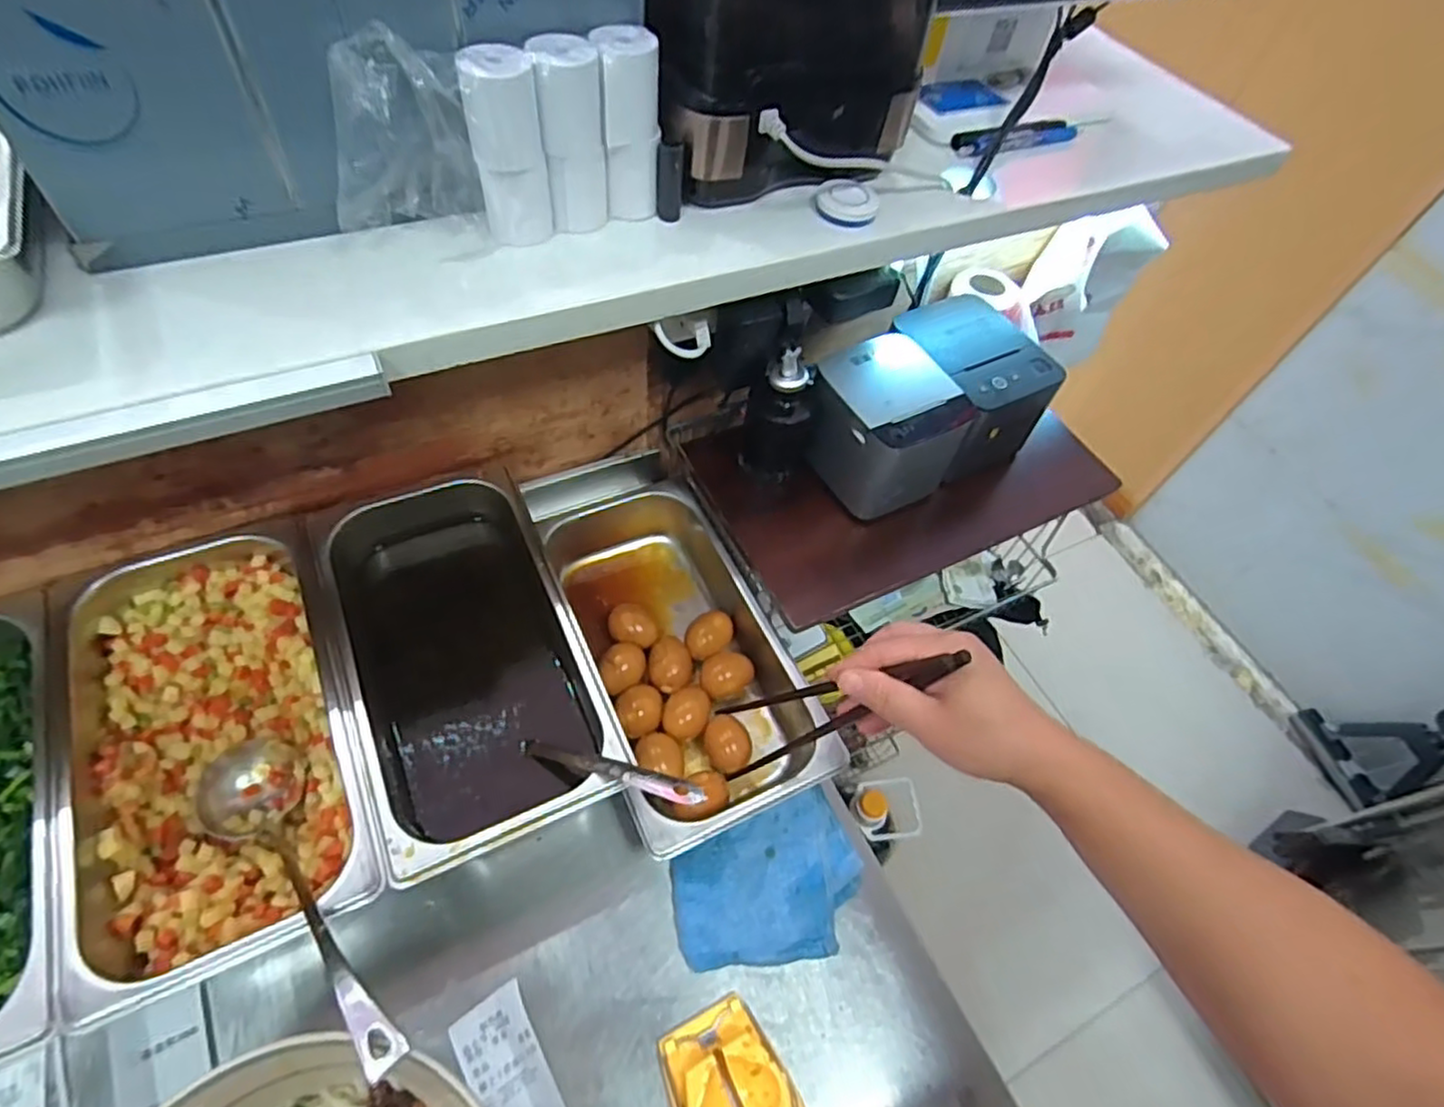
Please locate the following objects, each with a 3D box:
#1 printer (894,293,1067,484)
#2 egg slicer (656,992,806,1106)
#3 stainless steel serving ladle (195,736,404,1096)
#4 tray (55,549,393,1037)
[{"bbox_3d":[0.232,-0.165,0.710,0.120,0.118,0.149,-22,60,-18],"label":"printer"},{"bbox_3d":[0.011,0.366,0.469,0.078,0.037,0.117,-22,60,-18],"label":"egg slicer"},{"bbox_3d":[-0.281,0.212,0.461,0.072,0.056,0.306,-39,40,-26],"label":"stainless steel serving ladle"},{"bbox_3d":[-0.369,0.138,0.531,0.174,0.081,0.326,-21,59,-18],"label":"tray"}]

